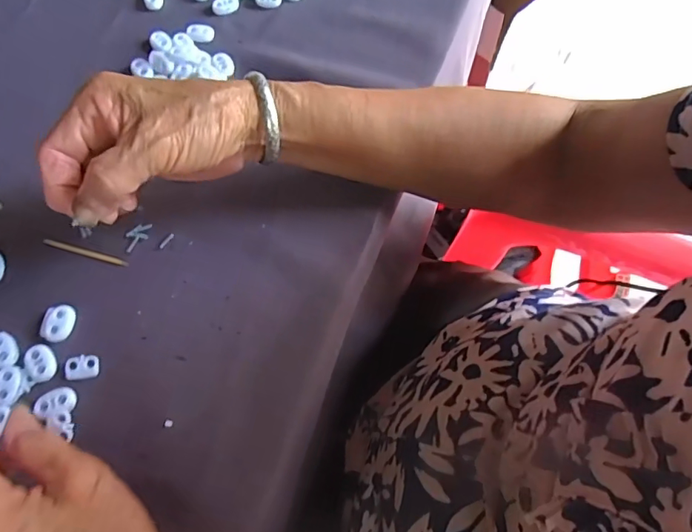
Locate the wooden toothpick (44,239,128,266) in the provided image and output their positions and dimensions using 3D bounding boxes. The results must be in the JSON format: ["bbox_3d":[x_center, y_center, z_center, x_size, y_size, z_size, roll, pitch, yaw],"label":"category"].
[{"bbox_3d":[-0.172,-0.010,0.336,0.060,0.004,0.005,15,65,6],"label":"wooden toothpick"}]

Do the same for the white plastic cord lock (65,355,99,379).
[{"bbox_3d":[-0.156,0.059,0.299,0.018,0.004,0.014,-6,64,-3],"label":"white plastic cord lock"}]

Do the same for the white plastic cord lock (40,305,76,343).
[{"bbox_3d":[-0.176,0.035,0.310,0.018,0.005,0.023,10,64,4],"label":"white plastic cord lock"}]

